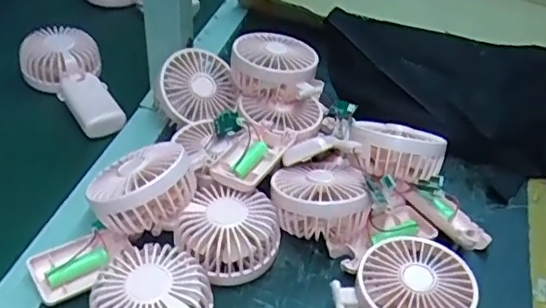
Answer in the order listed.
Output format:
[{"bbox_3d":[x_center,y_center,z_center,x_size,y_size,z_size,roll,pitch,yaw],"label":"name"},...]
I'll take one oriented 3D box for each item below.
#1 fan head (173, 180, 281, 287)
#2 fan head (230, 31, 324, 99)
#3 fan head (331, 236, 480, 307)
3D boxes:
[{"bbox_3d":[-0.036,0.062,0.467,0.077,0.037,0.075,2,41,-2],"label":"fan head"},{"bbox_3d":[0.002,-0.086,0.578,0.087,0.044,0.080,2,41,-2],"label":"fan head"},{"bbox_3d":[0.103,0.107,0.431,0.088,0.044,0.085,2,41,-2],"label":"fan head"}]

